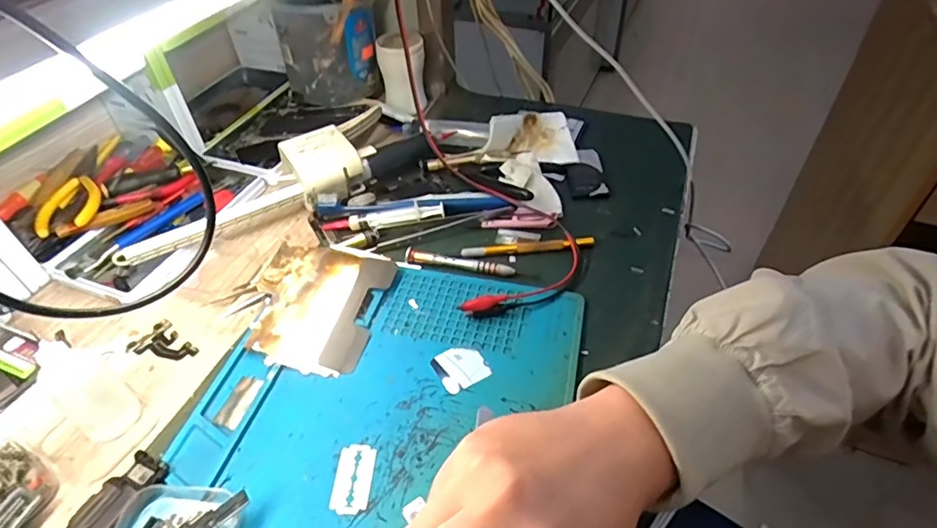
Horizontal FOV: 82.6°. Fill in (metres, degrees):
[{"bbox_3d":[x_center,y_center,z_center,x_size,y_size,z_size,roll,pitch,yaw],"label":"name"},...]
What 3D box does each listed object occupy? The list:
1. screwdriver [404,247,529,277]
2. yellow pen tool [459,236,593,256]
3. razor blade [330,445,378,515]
[{"bbox_3d":[-0.003,-0.002,0.455,0.104,0.008,0.015,8,46,8],"label":"screwdriver"},{"bbox_3d":[0.052,-0.016,0.468,0.114,0.009,0.012,-3,45,-2],"label":"yellow pen tool"},{"bbox_3d":[-0.071,0.131,0.329,0.023,0.004,0.042,2,45,3],"label":"razor blade"}]

